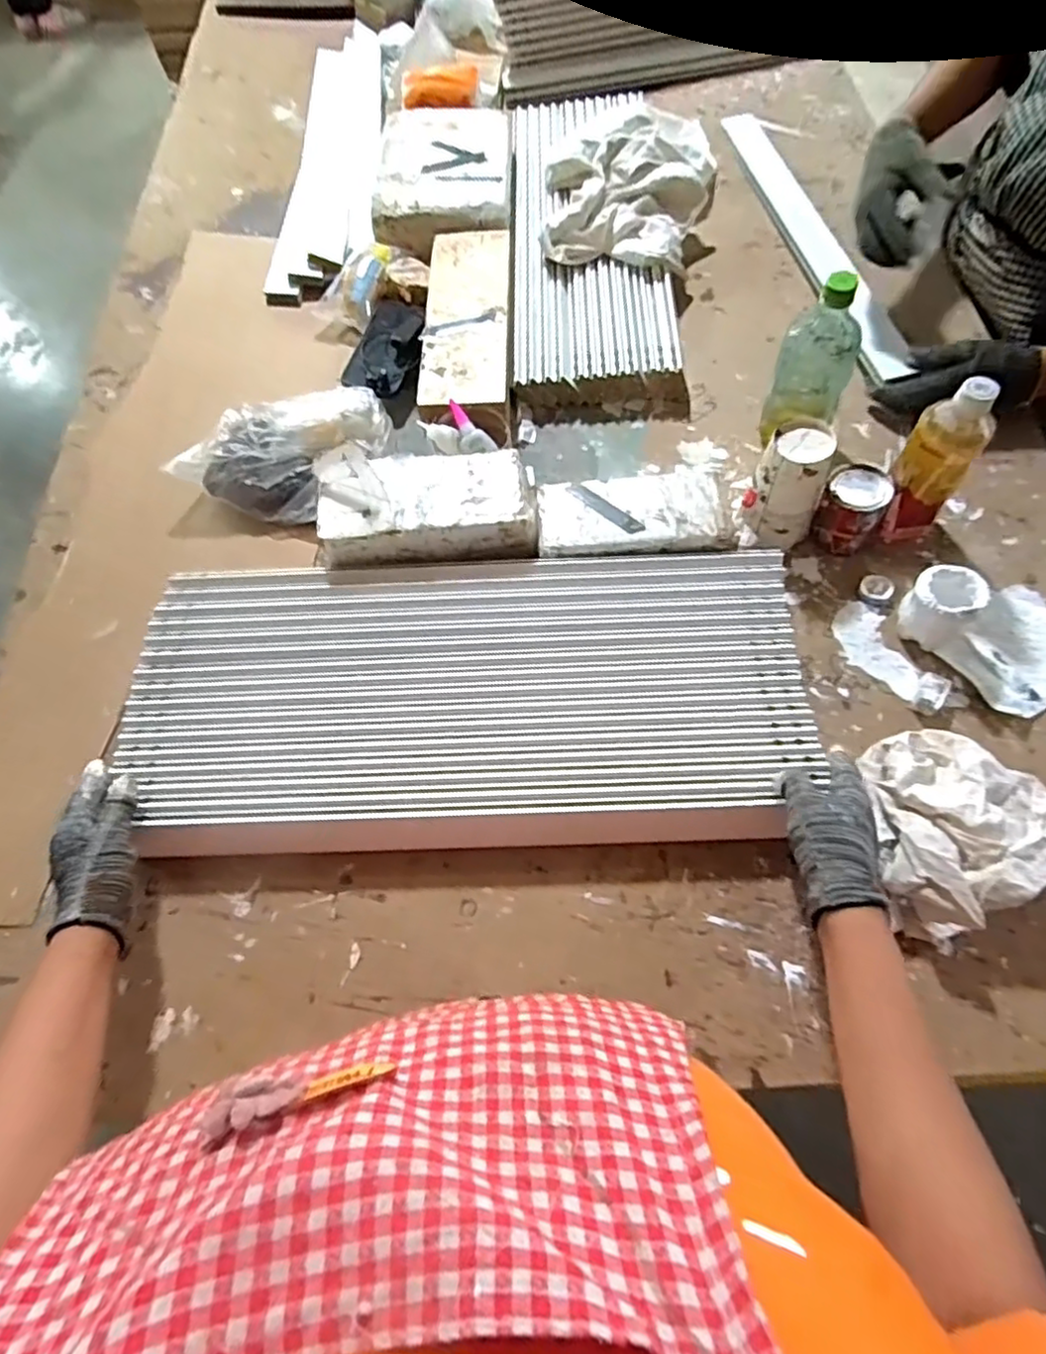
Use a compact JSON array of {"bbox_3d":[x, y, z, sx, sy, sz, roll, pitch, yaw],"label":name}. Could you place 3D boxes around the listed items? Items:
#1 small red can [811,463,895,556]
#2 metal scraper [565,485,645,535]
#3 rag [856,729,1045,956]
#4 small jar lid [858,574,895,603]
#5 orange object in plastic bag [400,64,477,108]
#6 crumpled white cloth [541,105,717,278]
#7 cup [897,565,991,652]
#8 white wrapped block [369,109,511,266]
[{"bbox_3d":[0.353,-0.184,0.696,0.064,0.067,0.073,29,69,16],"label":"small red can"},{"bbox_3d":[0.090,-0.182,0.701,0.098,0.004,0.017,41,81,23],"label":"metal scraper"},{"bbox_3d":[0.375,0.129,0.555,0.141,0.064,0.189,4,65,5],"label":"rag"},{"bbox_3d":[0.376,-0.095,0.685,0.031,0.008,0.033,-1,64,2],"label":"small jar lid"},{"bbox_3d":[-0.133,-0.923,1.014,0.125,0.038,0.041,7,65,6],"label":"orange object in plastic bag"},{"bbox_3d":[0.173,-0.785,0.989,0.262,0.074,0.464,2,65,4],"label":"crumpled white cloth"},{"bbox_3d":[0.411,-0.066,0.637,0.062,0.070,0.065,-1,64,2],"label":"cup"},{"bbox_3d":[-0.119,-0.763,0.990,0.201,0.070,0.295,-2,64,2],"label":"white wrapped block"}]

